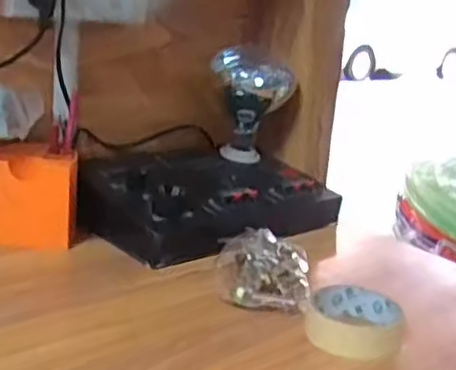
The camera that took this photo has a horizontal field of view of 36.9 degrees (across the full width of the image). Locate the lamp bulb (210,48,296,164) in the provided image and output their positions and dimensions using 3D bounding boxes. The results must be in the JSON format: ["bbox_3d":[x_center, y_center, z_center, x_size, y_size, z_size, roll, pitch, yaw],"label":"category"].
[{"bbox_3d":[0.034,-0.113,0.980,0.116,0.146,0.098,7,16,4],"label":"lamp bulb"}]

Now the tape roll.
[{"bbox_3d":[0.115,0.121,0.616,0.083,0.025,0.089,5,16,-2],"label":"tape roll"}]

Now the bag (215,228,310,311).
[{"bbox_3d":[0.038,0.082,0.703,0.096,0.035,0.135,6,16,0],"label":"bag"}]

